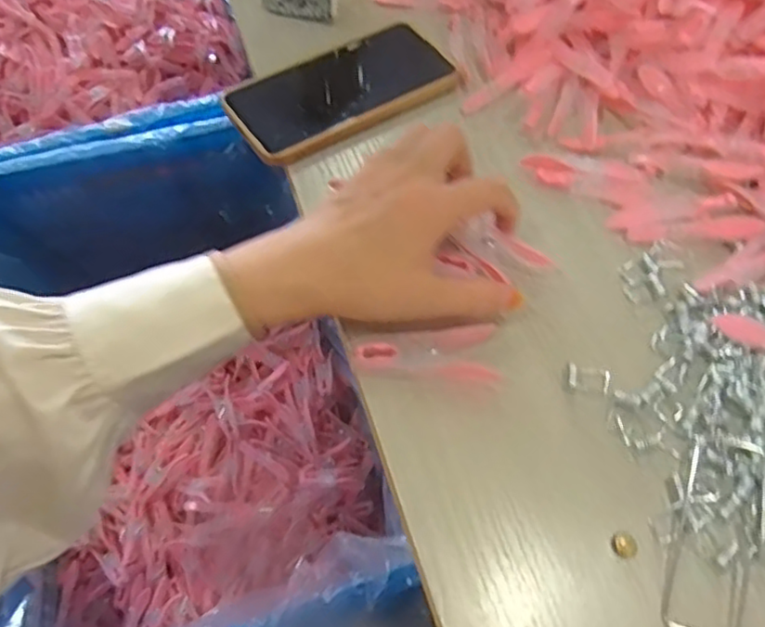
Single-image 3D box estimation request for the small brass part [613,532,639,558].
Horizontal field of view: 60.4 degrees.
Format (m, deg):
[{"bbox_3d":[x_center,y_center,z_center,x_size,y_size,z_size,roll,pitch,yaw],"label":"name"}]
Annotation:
[{"bbox_3d":[0.116,0.110,0.312,0.012,0.004,0.012,1,59,-1],"label":"small brass part"}]

